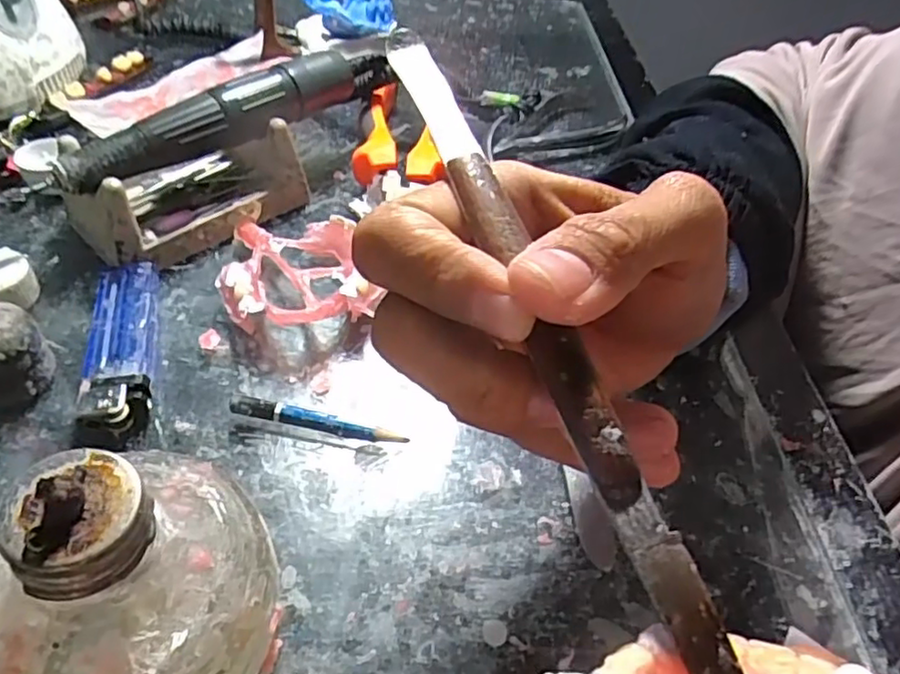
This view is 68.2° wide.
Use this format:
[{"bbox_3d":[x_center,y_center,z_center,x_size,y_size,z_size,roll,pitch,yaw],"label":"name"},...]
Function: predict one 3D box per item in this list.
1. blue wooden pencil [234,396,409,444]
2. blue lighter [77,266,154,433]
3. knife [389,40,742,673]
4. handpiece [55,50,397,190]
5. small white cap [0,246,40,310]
[{"bbox_3d":[-0.049,0.032,0.247,0.065,0.009,0.008,11,47,3],"label":"blue wooden pencil"},{"bbox_3d":[-0.128,0.002,0.261,0.023,0.013,0.082,-7,49,-13],"label":"blue lighter"},{"bbox_3d":[0.017,-0.008,0.136,0.010,0.005,0.165,-12,61,-18],"label":"knife"},{"bbox_3d":[-0.095,-0.108,0.314,0.021,0.025,0.175,37,54,24],"label":"handpiece"},{"bbox_3d":[-0.185,-0.020,0.273,0.027,0.018,0.028,4,47,-4],"label":"small white cap"}]

